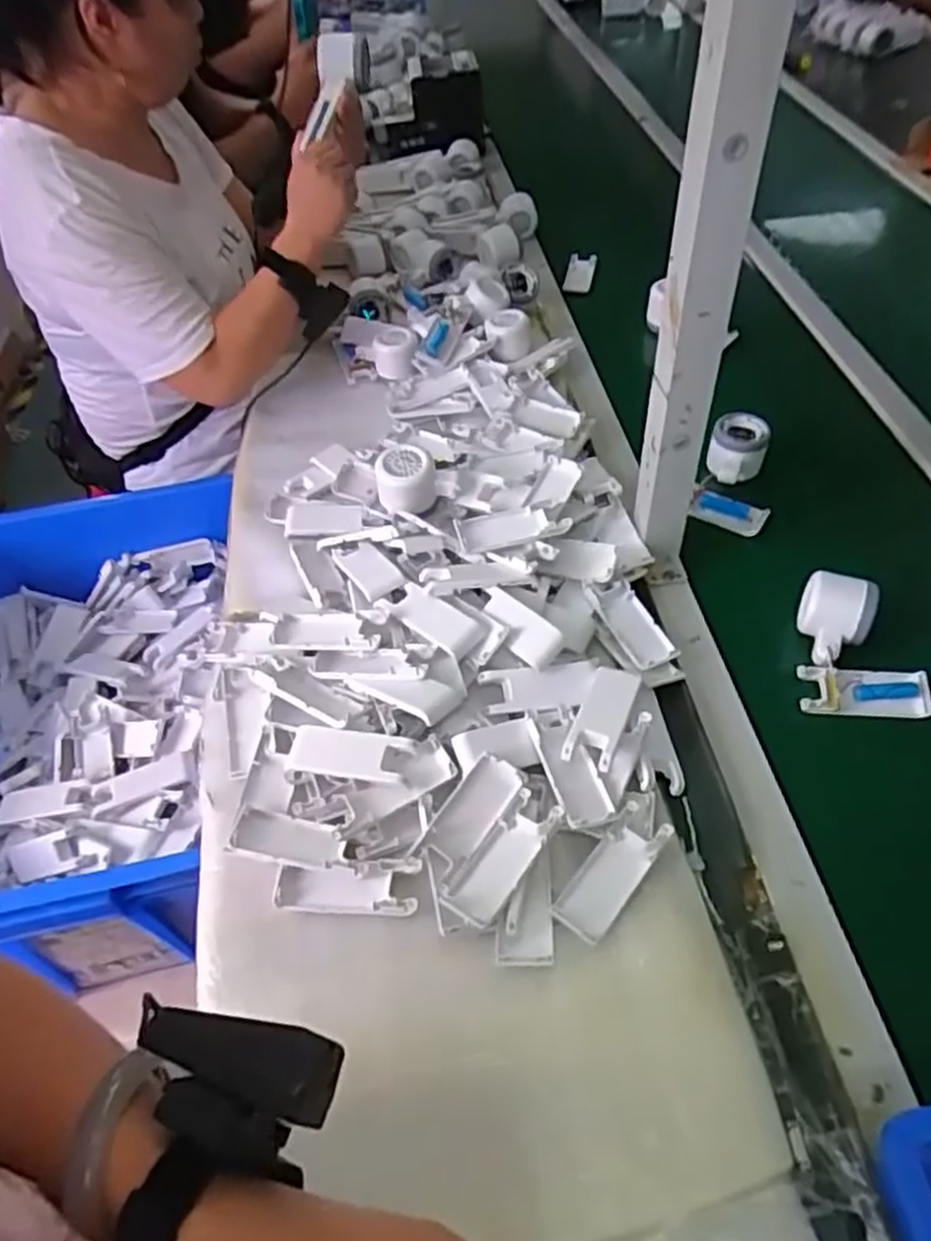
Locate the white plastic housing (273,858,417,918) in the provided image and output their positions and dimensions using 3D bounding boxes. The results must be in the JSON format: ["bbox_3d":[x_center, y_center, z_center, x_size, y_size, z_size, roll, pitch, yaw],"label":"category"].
[{"bbox_3d":[-0.086,0.194,0.558,0.102,0.012,0.039,0,50,3],"label":"white plastic housing"}]

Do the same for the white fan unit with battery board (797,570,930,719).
[{"bbox_3d":[0.347,0.020,0.665,0.102,0.056,0.119,6,50,8],"label":"white fan unit with battery board"}]

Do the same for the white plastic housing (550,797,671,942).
[{"bbox_3d":[0.105,0.180,0.550,0.039,0.019,0.101,32,58,26],"label":"white plastic housing"}]

